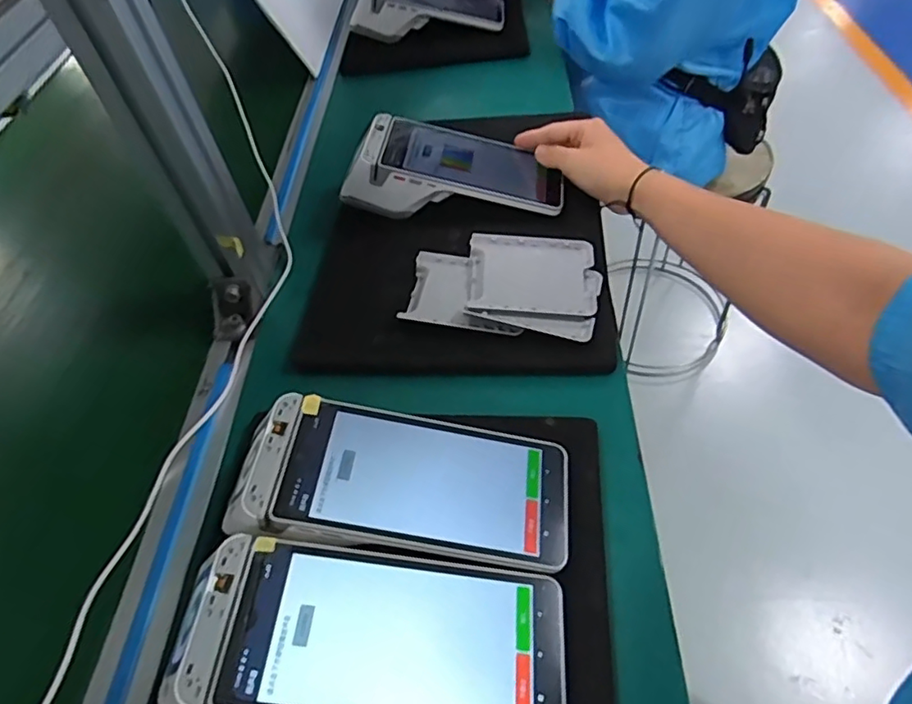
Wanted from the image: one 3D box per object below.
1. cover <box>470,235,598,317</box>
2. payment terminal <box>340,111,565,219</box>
[{"bbox_3d":[0.061,-0.061,0.471,0.098,0.013,0.077,4,59,0],"label":"cover"},{"bbox_3d":[-0.003,-0.168,0.544,0.192,0.056,0.083,5,52,-1],"label":"payment terminal"}]

